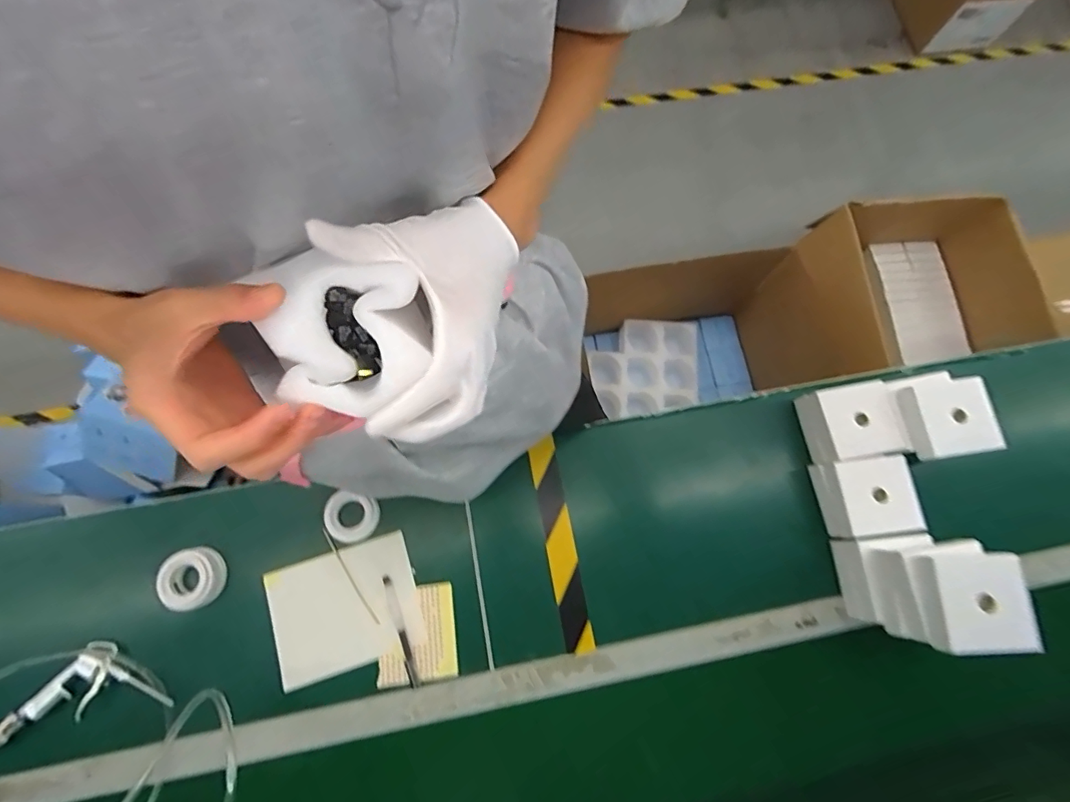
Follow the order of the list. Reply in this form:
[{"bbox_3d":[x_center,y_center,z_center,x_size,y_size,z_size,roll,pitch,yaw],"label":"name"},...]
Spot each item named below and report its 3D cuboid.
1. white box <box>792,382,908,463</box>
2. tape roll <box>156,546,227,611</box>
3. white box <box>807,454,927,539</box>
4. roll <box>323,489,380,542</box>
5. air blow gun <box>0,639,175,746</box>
[{"bbox_3d":[0.451,0.031,0.701,0.109,0.051,0.105,-7,75,-4],"label":"white box"},{"bbox_3d":[-0.450,0.233,0.637,0.073,0.029,0.073,0,75,-2],"label":"tape roll"},{"bbox_3d":[0.462,0.133,0.676,0.105,0.059,0.104,-6,75,-3],"label":"white box"},{"bbox_3d":[-0.257,0.162,0.676,0.074,0.013,0.065,12,75,1],"label":"roll"},{"bbox_3d":[-0.554,0.350,0.604,0.198,0.032,0.089,-12,76,-5],"label":"air blow gun"}]

